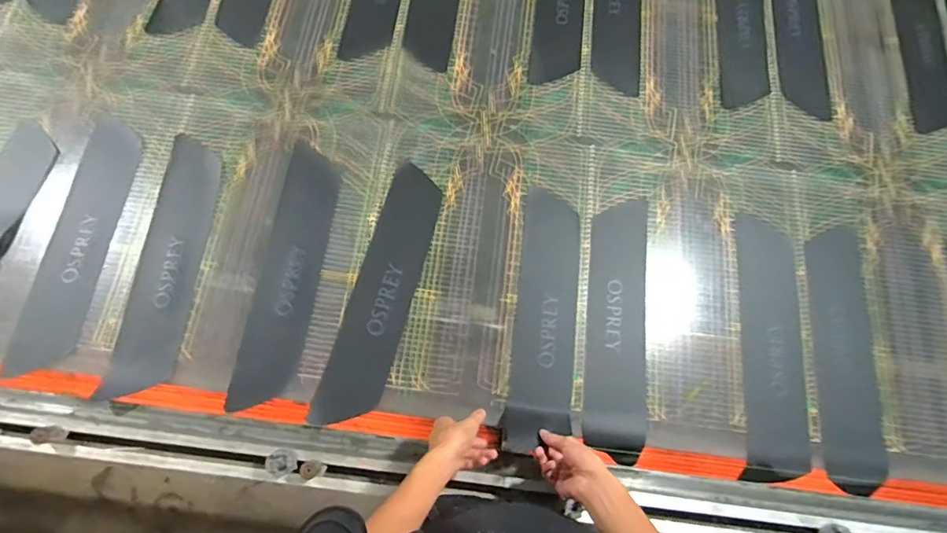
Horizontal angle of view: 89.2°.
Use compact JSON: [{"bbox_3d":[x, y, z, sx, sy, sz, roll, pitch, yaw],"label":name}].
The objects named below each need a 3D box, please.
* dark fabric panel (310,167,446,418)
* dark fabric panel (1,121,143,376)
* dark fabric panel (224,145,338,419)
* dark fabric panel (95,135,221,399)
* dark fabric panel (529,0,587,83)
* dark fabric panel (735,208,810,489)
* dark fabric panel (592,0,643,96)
[{"bbox_3d":[-0.152,0.040,0.836,0.114,0.007,0.459,15,72,3],"label":"dark fabric panel"},{"bbox_3d":[-0.697,-0.047,0.847,0.127,0.010,0.453,6,72,0],"label":"dark fabric panel"},{"bbox_3d":[-0.320,0.005,0.839,0.106,0.006,0.463,7,72,0],"label":"dark fabric panel"},{"bbox_3d":[-0.529,-0.012,0.834,0.101,0.011,0.455,5,72,-1],"label":"dark fabric panel"},{"bbox_3d":[0.192,-0.569,1.040,0.109,0.010,0.396,7,75,-3],"label":"dark fabric panel"},{"bbox_3d":[0.546,0.140,0.882,0.128,0.013,0.470,8,76,-5],"label":"dark fabric panel"},{"bbox_3d":[0.317,-0.556,1.043,0.107,0.016,0.406,6,72,0],"label":"dark fabric panel"}]

